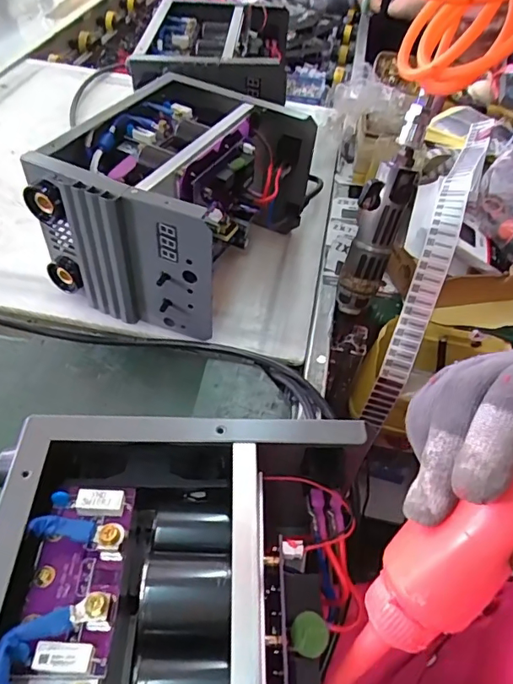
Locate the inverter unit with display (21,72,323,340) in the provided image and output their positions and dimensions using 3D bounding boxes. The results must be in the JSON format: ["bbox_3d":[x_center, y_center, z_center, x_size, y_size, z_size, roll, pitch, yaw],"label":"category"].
[{"bbox_3d":[-0.075,-0.156,0.539,0.187,0.153,0.267,23,51,12],"label":"inverter unit with display"}]

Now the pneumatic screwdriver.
[{"bbox_3d":[0.121,-0.122,0.477,0.045,0.206,0.039,21,24,11],"label":"pneumatic screwdriver"}]

